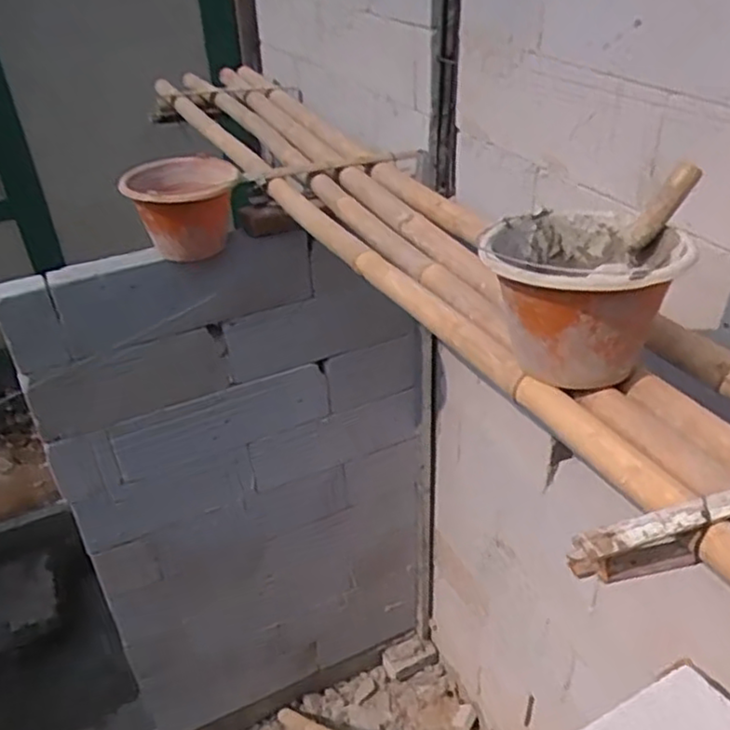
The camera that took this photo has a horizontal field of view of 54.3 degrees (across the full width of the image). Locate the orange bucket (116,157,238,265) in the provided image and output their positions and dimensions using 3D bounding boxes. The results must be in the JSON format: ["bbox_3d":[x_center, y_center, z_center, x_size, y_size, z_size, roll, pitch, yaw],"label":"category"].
[{"bbox_3d":[-0.466,-0.414,1.823,0.249,0.174,0.272,-2,35,1],"label":"orange bucket"}]

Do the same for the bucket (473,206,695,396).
[{"bbox_3d":[0.277,-0.095,0.933,0.234,0.173,0.243,-2,35,1],"label":"bucket"}]

